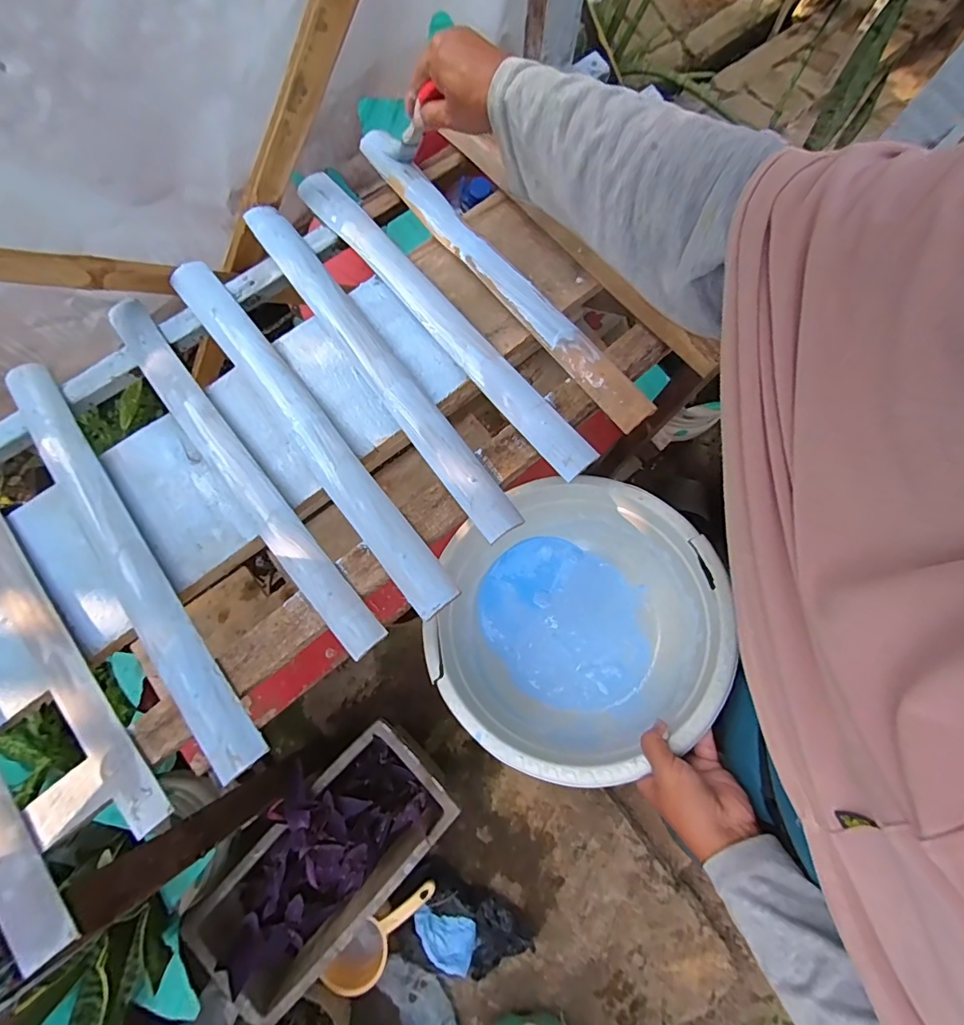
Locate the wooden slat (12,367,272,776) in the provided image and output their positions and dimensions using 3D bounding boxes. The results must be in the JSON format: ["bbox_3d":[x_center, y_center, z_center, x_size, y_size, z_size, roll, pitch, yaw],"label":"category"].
[{"bbox_3d":[-0.347,0.038,0.445,0.059,0.018,0.463,-37,80,-7],"label":"wooden slat"}]

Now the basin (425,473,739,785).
[{"bbox_3d":[0.097,0.124,0.530,0.304,0.125,0.304,-8,63,16],"label":"basin"}]

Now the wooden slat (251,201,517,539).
[{"bbox_3d":[-0.113,-0.164,0.477,0.044,0.017,0.458,-37,80,-7],"label":"wooden slat"}]

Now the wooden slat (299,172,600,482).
[{"bbox_3d":[-0.049,-0.212,0.502,0.043,0.033,0.456,-39,80,-7],"label":"wooden slat"}]

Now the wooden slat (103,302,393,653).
[{"bbox_3d":[-0.247,-0.048,0.469,0.041,0.024,0.456,-40,80,-7],"label":"wooden slat"}]

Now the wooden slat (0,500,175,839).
[{"bbox_3d":[-0.429,0.090,0.436,0.053,0.012,0.460,-39,80,-7],"label":"wooden slat"}]

